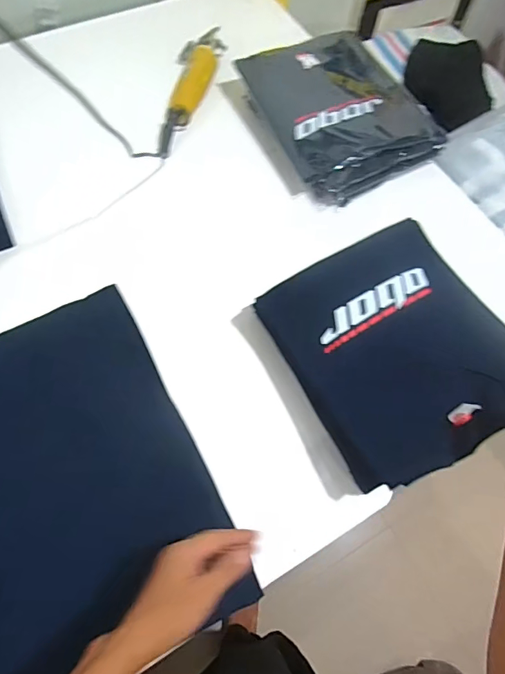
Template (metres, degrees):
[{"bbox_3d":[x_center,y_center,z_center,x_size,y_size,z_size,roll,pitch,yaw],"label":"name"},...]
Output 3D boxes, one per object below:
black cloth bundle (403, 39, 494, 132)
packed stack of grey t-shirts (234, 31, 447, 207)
[{"bbox_3d":[0.479,-0.618,1.029,0.210,0.062,0.238,9,65,1],"label":"black cloth bundle"},{"bbox_3d":[0.182,-0.466,0.849,0.319,0.067,0.361,-28,70,-14],"label":"packed stack of grey t-shirts"}]

